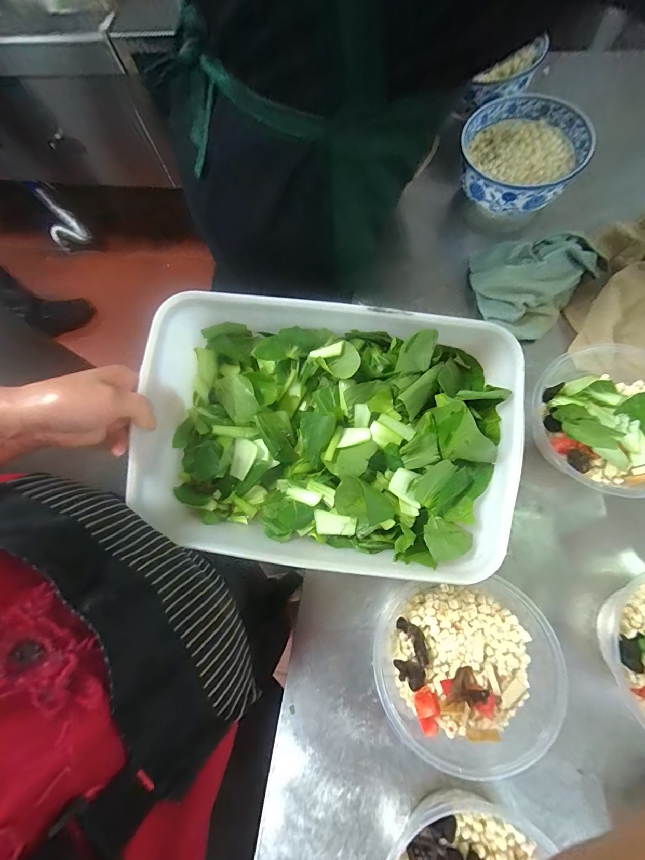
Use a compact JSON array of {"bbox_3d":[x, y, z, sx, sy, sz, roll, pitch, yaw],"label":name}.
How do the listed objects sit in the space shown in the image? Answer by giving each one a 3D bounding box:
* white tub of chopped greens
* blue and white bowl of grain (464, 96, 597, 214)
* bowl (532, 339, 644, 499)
[{"bbox_3d":[0.006,0.010,0.331,0.326,0.102,0.235,4,85,11],"label":"white tub of chopped greens"},{"bbox_3d":[0.287,-0.399,0.538,0.164,0.080,0.172,-1,73,2],"label":"blue and white bowl of grain"},{"bbox_3d":[0.330,-0.016,0.416,0.168,0.071,0.185,22,75,8],"label":"bowl"}]

